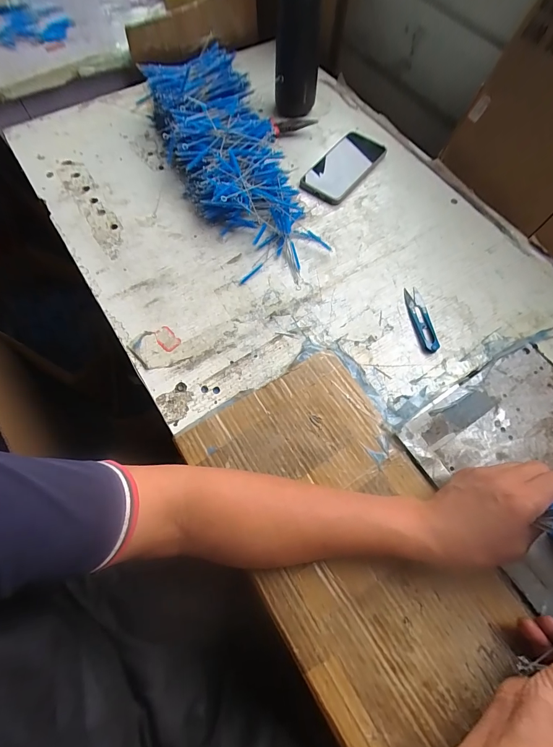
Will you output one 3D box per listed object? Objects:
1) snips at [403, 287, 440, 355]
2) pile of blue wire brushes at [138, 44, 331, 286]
[{"bbox_3d":[0.199,-0.076,0.467,0.024,0.011,0.102,-9,66,-6],"label":"snips"},{"bbox_3d":[-0.077,-0.343,0.530,0.164,0.072,0.428,-20,68,-11],"label":"pile of blue wire brushes"}]

